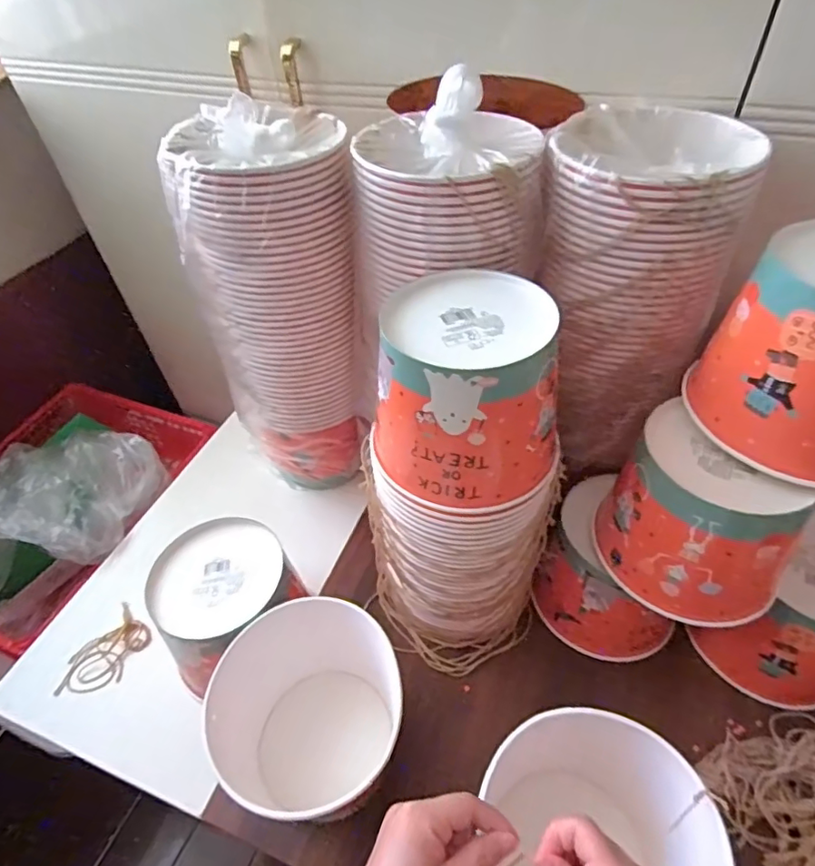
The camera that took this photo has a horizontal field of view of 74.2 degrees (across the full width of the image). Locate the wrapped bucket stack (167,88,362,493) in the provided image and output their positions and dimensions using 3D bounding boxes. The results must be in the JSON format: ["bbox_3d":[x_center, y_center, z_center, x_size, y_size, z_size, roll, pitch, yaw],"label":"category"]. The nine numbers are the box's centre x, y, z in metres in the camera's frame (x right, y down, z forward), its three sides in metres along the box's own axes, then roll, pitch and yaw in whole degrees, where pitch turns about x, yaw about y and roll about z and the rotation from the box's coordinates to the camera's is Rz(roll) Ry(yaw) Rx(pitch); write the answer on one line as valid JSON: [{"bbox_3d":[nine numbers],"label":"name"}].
[{"bbox_3d":[-0.136,-0.131,0.629,0.173,0.406,0.152,-18,49,-12],"label":"wrapped bucket stack"}]

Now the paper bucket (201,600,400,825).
[{"bbox_3d":[-0.080,0.258,0.483,0.151,0.148,0.155,-1,47,3],"label":"paper bucket"}]

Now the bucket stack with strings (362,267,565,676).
[{"bbox_3d":[0.050,0.060,0.508,0.159,0.361,0.154,24,54,24],"label":"bucket stack with strings"}]

